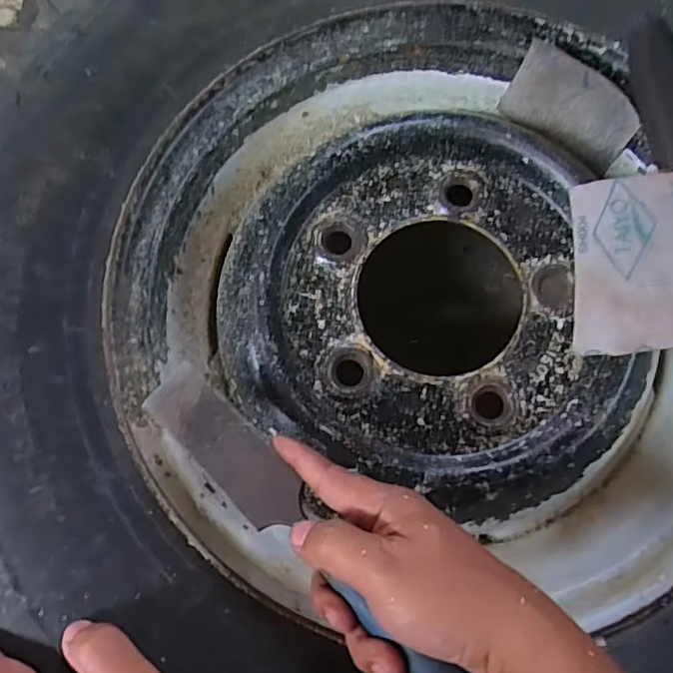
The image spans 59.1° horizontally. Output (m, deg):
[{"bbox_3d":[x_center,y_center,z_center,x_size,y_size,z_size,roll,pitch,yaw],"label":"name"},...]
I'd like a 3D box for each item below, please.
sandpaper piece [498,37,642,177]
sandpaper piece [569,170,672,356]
[{"bbox_3d":[0.181,-0.177,0.456,0.099,0.060,0.014,36,52,9],"label":"sandpaper piece"},{"bbox_3d":[0.203,-0.048,0.382,0.100,0.023,0.115,-7,76,37],"label":"sandpaper piece"}]

